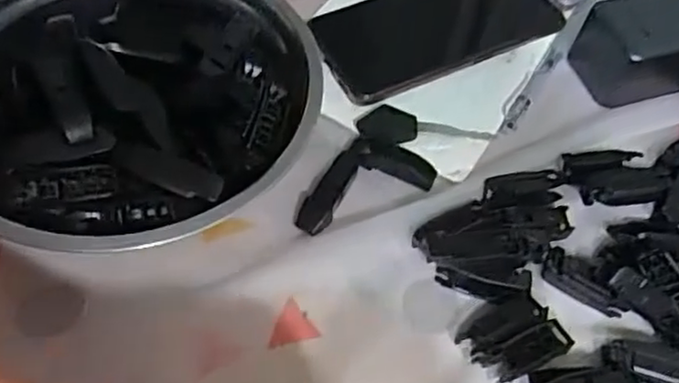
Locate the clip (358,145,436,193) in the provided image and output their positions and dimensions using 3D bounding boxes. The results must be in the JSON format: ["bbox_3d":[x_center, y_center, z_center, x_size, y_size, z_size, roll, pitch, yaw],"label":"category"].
[{"bbox_3d":[0.036,-0.016,0.406,0.045,0.007,0.020,16,57,6],"label":"clip"}]

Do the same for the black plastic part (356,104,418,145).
[{"bbox_3d":[0.030,-0.041,0.416,0.036,0.004,0.028,7,57,0],"label":"black plastic part"}]

